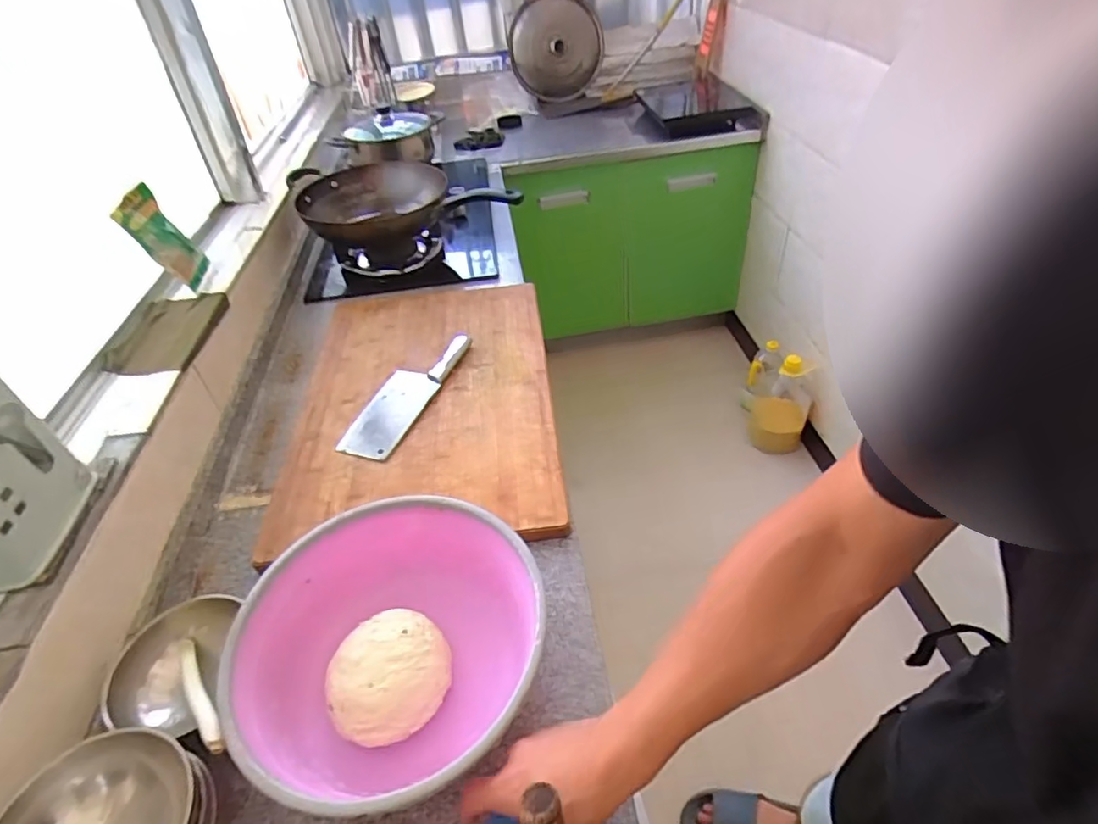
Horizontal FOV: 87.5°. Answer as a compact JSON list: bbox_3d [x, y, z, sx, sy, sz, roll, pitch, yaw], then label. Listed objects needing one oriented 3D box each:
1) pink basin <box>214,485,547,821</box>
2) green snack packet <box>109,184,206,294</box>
[{"bbox_3d":[-0.150,0.237,0.575,0.288,0.112,0.284,-4,43,4],"label":"pink basin"},{"bbox_3d":[-0.626,-0.285,0.939,0.014,0.149,0.112,-24,41,11],"label":"green snack packet"}]

